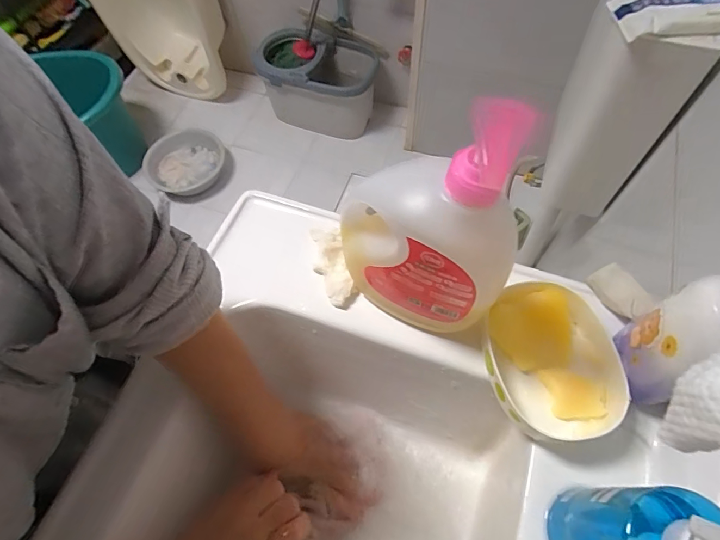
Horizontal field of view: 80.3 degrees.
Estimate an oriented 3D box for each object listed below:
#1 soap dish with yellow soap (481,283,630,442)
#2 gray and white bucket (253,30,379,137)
[{"bbox_3d":[0.169,0.081,0.382,0.114,0.034,0.133,-14,62,-4],"label":"soap dish with yellow soap"},{"bbox_3d":[-0.156,-0.690,1.630,0.433,0.289,0.231,8,63,7],"label":"gray and white bucket"}]

